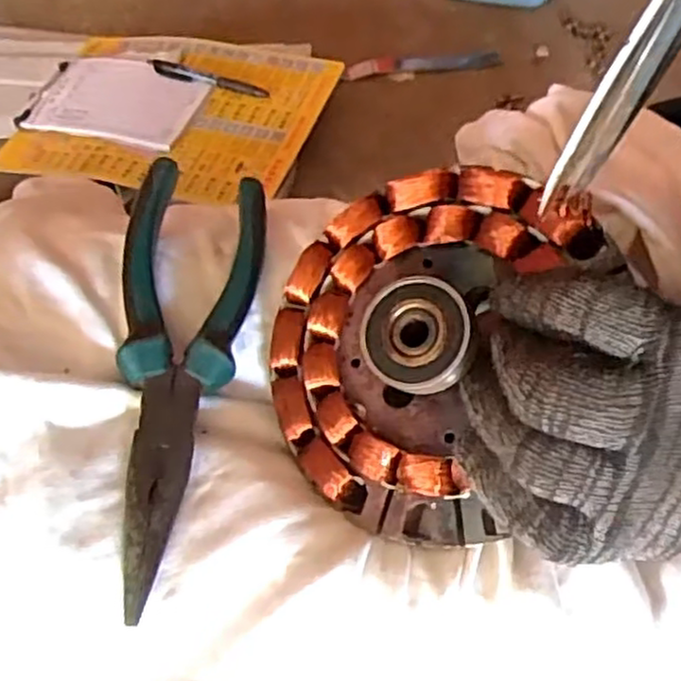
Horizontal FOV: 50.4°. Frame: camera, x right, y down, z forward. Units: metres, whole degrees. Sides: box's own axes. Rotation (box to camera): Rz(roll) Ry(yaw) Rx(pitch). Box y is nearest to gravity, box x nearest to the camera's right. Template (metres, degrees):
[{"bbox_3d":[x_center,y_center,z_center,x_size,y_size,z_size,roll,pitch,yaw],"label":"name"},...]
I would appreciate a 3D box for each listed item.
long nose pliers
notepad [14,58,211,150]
[{"bbox_3d":[-0.066,0.007,0.276,0.051,0.013,0.178,8,61,-1],"label":"long nose pliers"},{"bbox_3d":[-0.230,-0.243,0.731,0.186,0.008,0.102,14,67,16],"label":"notepad"}]

